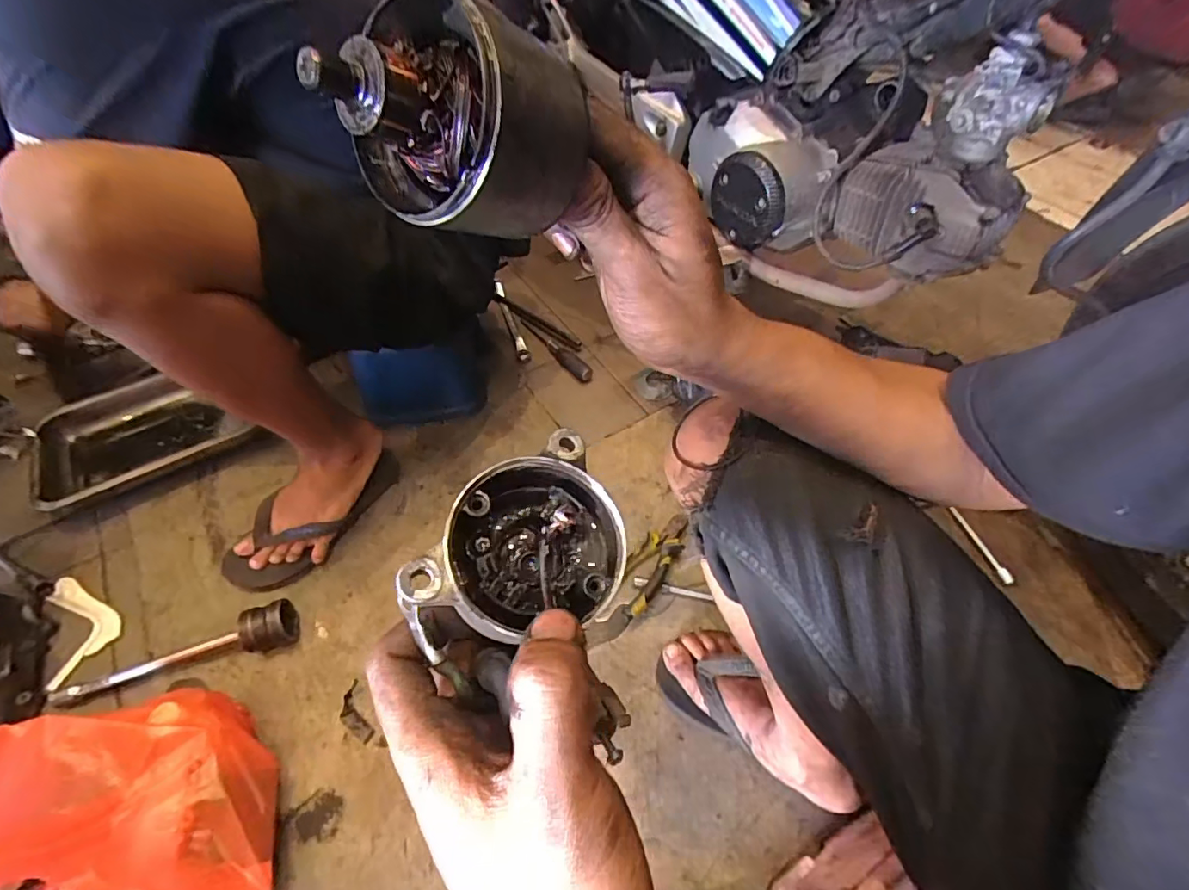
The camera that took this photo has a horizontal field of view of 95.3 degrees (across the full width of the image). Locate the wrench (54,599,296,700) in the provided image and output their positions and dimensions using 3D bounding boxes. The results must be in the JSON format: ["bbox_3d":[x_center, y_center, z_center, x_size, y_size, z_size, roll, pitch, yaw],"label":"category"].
[{"bbox_3d":[-0.511,0.252,0.658,0.276,0.046,0.052,-14,54,-11],"label":"wrench"}]

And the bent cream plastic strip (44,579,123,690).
[{"bbox_3d":[-0.668,0.232,0.708,0.071,0.021,0.155,-28,58,-20],"label":"bent cream plastic strip"}]

